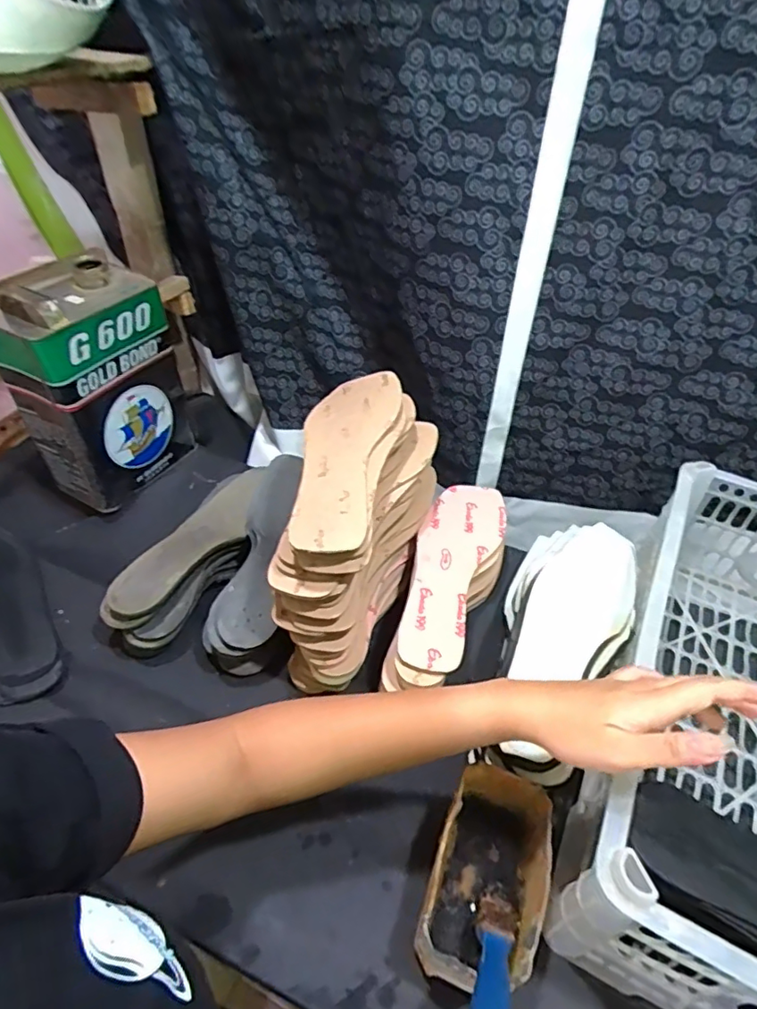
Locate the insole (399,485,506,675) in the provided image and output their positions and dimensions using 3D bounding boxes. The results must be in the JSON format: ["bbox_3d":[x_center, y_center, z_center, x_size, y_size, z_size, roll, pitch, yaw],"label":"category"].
[{"bbox_3d":[0.078,0.062,0.565,0.080,0.018,0.244,13,43,11],"label":"insole"}]

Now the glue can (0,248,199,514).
[{"bbox_3d":[-0.330,-0.137,0.651,0.104,0.245,0.163,20,45,17],"label":"glue can"}]

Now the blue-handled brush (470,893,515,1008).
[{"bbox_3d":[0.067,0.276,0.320,0.025,0.154,0.013,18,89,15],"label":"blue-handled brush"}]

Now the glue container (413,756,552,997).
[{"bbox_3d":[0.078,0.268,0.396,0.082,0.065,0.135,18,44,15],"label":"glue container"}]

